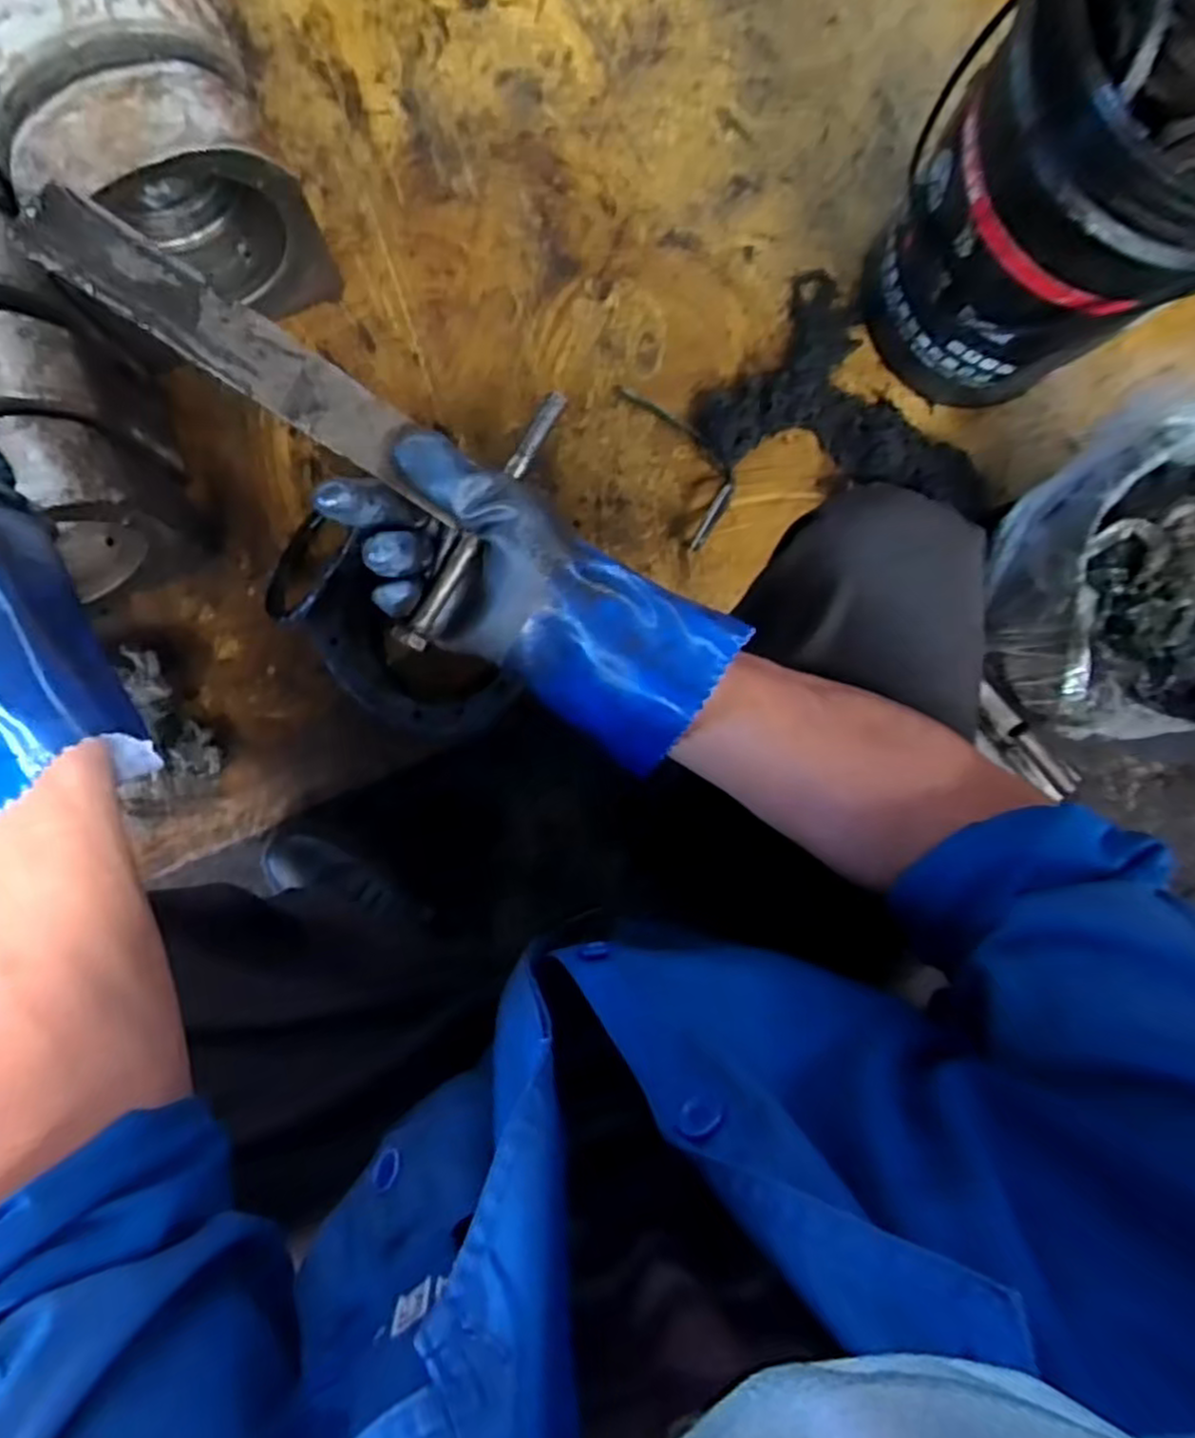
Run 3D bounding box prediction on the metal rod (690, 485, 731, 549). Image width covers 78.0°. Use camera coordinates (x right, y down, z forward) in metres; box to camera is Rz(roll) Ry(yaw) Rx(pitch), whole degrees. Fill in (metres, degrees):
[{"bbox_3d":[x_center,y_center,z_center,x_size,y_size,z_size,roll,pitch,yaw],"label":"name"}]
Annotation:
[{"bbox_3d":[0.127,-0.223,0.818,0.012,0.013,0.078,29,99,-4],"label":"metal rod"}]

